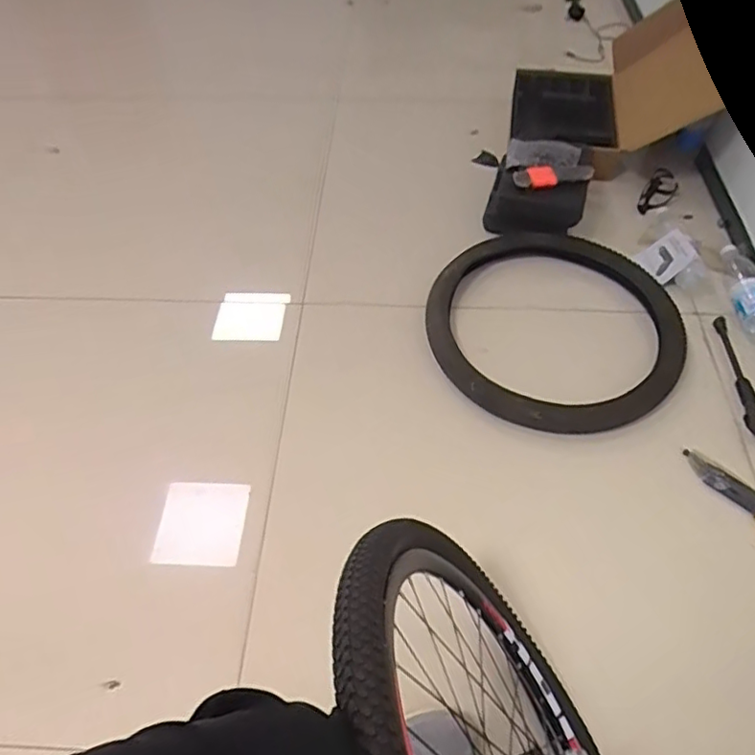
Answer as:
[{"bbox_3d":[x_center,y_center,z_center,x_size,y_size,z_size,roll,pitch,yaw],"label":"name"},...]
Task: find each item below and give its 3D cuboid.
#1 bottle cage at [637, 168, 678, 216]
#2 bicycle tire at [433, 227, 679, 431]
[{"bbox_3d":[0.624,-0.416,1.328,0.068,0.056,0.125,26,59,20],"label":"bottle cage"},{"bbox_3d":[0.340,-0.115,1.135,0.476,0.064,0.470,-14,54,-7],"label":"bicycle tire"}]

